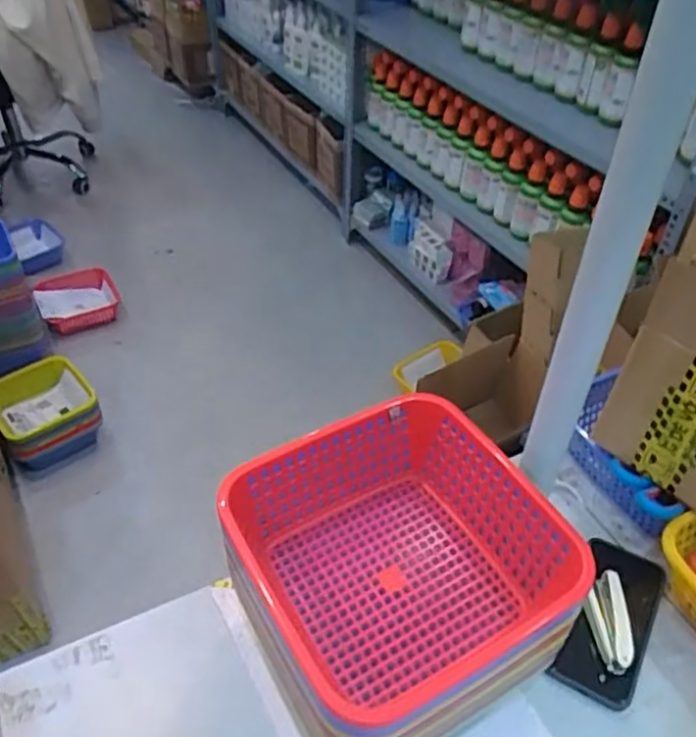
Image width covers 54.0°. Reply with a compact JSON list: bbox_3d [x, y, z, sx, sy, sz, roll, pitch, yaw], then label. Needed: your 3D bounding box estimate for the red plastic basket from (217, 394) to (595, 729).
[{"bbox_3d":[0.040,0.148,0.541,0.223,0.084,0.221,-22,49,-23],"label":"red plastic basket"}]

